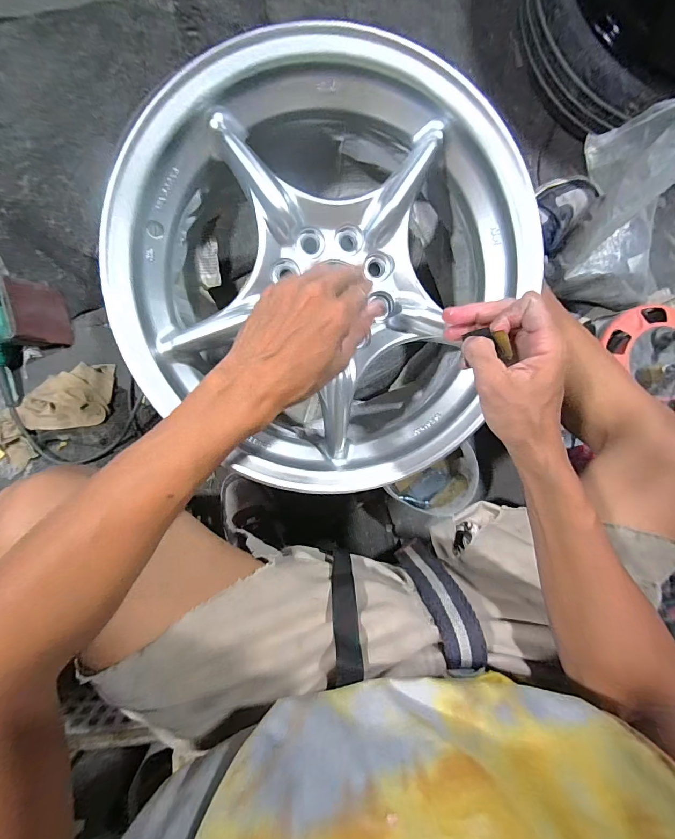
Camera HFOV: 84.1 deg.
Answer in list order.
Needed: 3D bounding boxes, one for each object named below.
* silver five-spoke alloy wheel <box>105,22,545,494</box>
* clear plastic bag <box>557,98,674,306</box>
[{"bbox_3d":[-0.007,-0.140,0.439,0.414,0.200,0.414,-1,101,-6],"label":"silver five-spoke alloy wheel"},{"bbox_3d":[0.494,-0.348,0.640,0.174,0.142,0.290,-3,124,-3],"label":"clear plastic bag"}]

